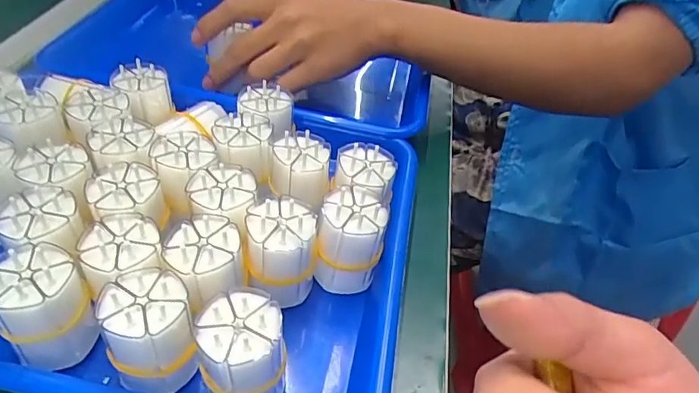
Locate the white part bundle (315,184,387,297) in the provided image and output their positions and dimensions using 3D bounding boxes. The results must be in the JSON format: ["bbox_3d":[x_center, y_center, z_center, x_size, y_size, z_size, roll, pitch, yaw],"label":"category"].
[{"bbox_3d":[0.001,0.025,0.301,0.037,0.054,0.039,10,44,4],"label":"white part bundle"}]

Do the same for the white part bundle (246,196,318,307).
[{"bbox_3d":[-0.038,0.031,0.284,0.036,0.059,0.035,0,44,-6],"label":"white part bundle"}]

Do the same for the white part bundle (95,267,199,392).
[{"bbox_3d":[-0.095,0.066,0.246,0.037,0.054,0.041,-12,46,-18],"label":"white part bundle"}]

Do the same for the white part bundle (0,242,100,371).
[{"bbox_3d":[-0.149,0.054,0.251,0.038,0.054,0.037,3,44,-3],"label":"white part bundle"}]

